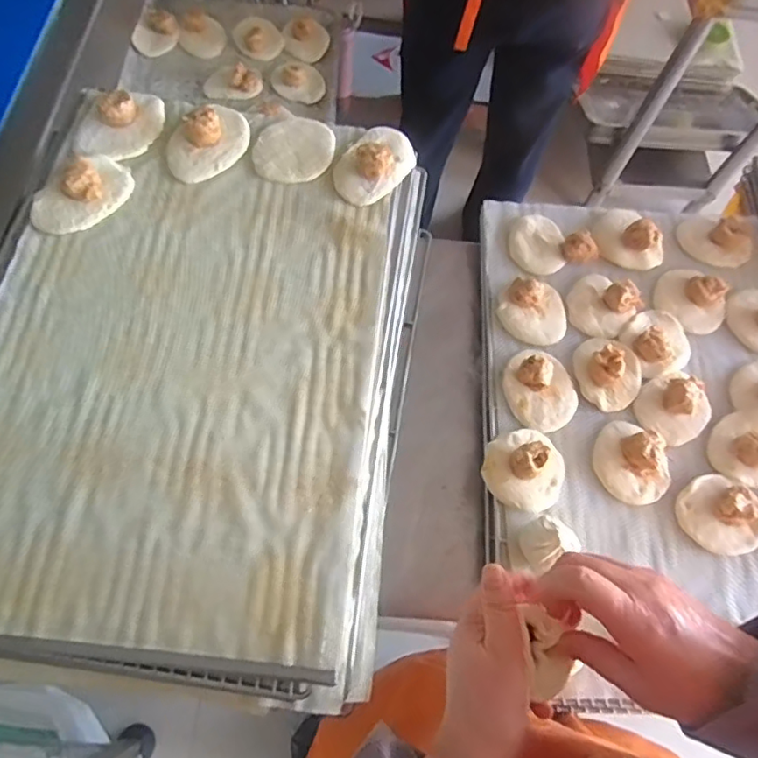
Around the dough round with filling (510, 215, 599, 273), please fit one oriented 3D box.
[{"bbox_3d":[0.222,-0.184,0.730,0.108,0.033,0.091,-9,68,-9],"label":"dough round with filling"}]

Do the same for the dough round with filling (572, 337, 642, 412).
[{"bbox_3d":[0.272,-0.015,0.651,0.086,0.036,0.084,2,67,-4],"label":"dough round with filling"}]

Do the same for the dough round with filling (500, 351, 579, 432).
[{"bbox_3d":[0.189,0.006,0.640,0.083,0.038,0.098,-17,69,-12],"label":"dough round with filling"}]

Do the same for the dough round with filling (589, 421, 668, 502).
[{"bbox_3d":[0.280,0.091,0.616,0.075,0.032,0.088,-40,75,-19],"label":"dough round with filling"}]

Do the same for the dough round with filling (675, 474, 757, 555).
[{"bbox_3d":[0.369,0.144,0.598,0.085,0.035,0.081,2,67,-4],"label":"dough round with filling"}]

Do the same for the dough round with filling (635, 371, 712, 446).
[{"bbox_3d":[0.343,0.031,0.645,0.077,0.032,0.076,2,67,-4],"label":"dough round with filling"}]

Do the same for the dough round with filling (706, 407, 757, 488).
[{"bbox_3d":[0.432,0.072,0.633,0.106,0.032,0.082,-24,71,-14],"label":"dough round with filling"}]

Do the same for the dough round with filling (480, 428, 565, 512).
[{"bbox_3d":[0.161,0.096,0.606,0.090,0.041,0.088,-21,70,-13],"label":"dough round with filling"}]

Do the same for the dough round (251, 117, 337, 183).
[{"bbox_3d":[-0.101,-0.273,0.669,0.093,0.011,0.089,2,67,-4],"label":"dough round"}]

